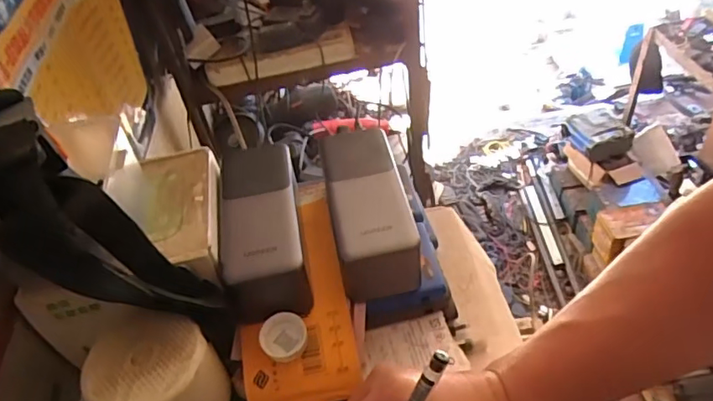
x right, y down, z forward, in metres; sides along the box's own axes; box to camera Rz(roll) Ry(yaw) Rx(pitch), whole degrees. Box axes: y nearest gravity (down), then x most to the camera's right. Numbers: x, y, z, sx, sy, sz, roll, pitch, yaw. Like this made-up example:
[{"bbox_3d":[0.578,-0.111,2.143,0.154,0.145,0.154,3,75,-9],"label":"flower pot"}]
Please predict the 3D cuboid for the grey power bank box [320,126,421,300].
[{"bbox_3d":[0.008,0.004,0.414,0.055,0.051,0.130,-10,44,-2],"label":"grey power bank box"}]

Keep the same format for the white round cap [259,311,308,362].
[{"bbox_3d":[-0.048,0.090,0.366,0.030,0.013,0.030,-4,44,4],"label":"white round cap"}]

